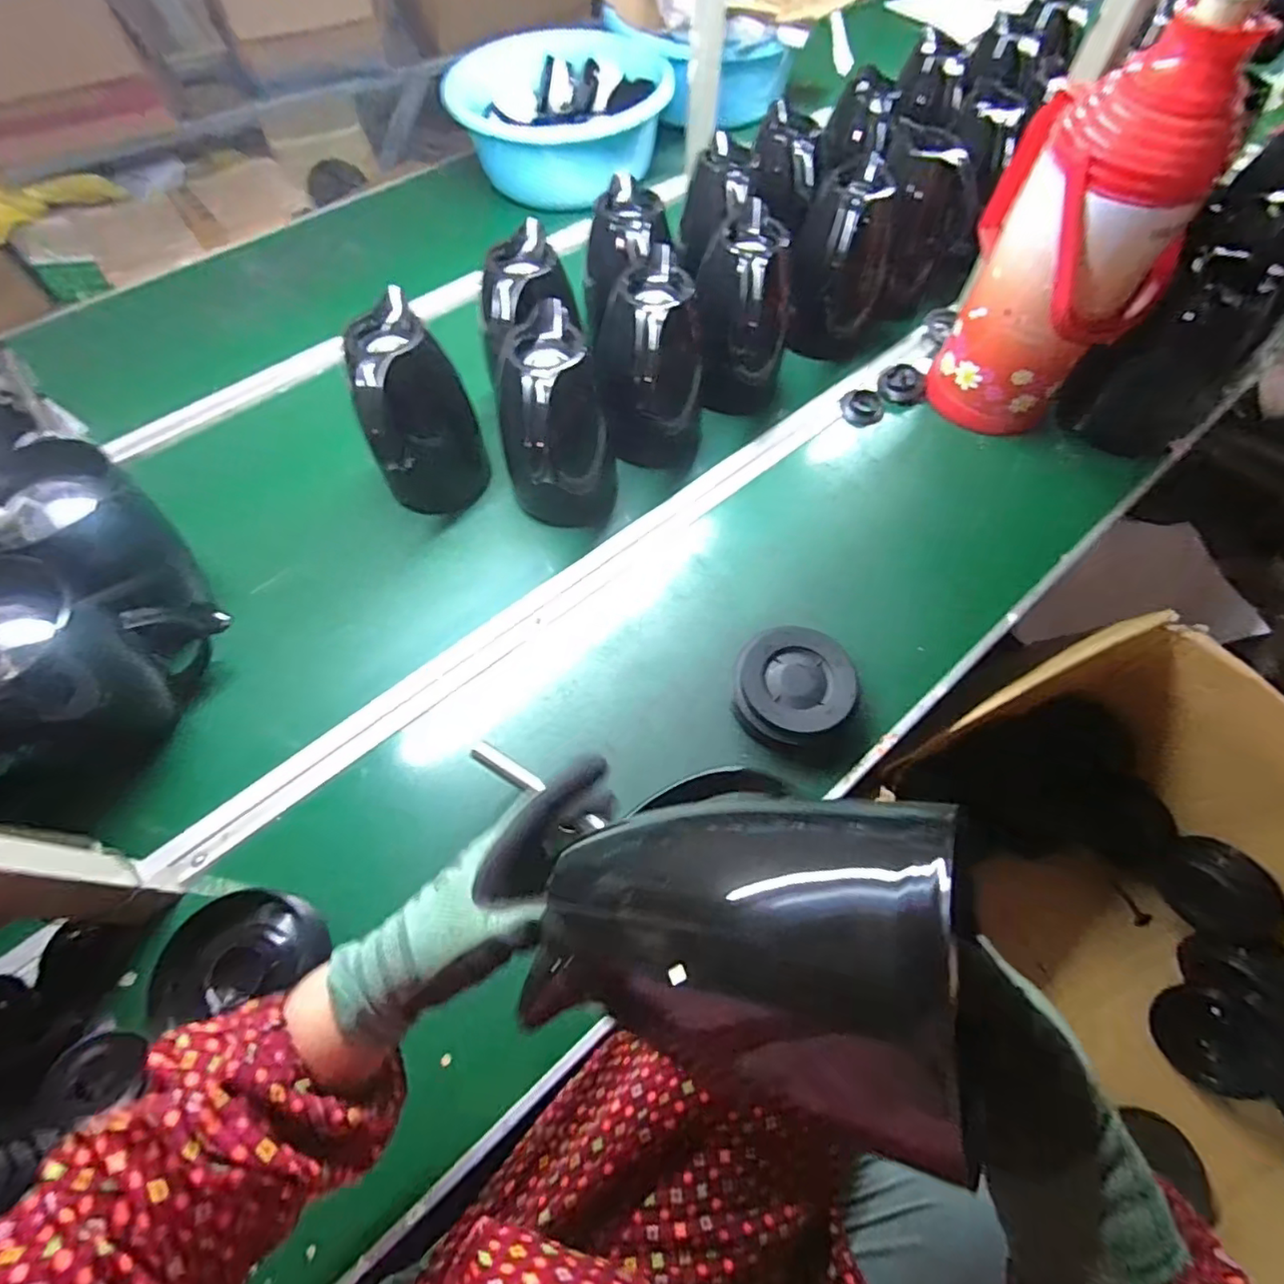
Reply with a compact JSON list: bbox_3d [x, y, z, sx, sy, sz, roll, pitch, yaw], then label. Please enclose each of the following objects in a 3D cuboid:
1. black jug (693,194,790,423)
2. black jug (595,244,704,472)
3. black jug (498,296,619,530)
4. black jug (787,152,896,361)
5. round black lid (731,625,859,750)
[{"bbox_3d":[0.126,-0.395,0.738,0.116,0.192,0.138,12,63,8],"label":"black jug"},{"bbox_3d":[0.018,-0.304,0.694,0.108,0.198,0.140,3,62,3],"label":"black jug"},{"bbox_3d":[-0.095,-0.223,0.653,0.117,0.202,0.117,-1,62,1],"label":"black jug"},{"bbox_3d":[0.270,-0.490,0.788,0.115,0.193,0.140,-1,62,1],"label":"black jug"},{"bbox_3d":[0.148,0.044,0.592,0.110,0.054,0.116,-1,62,1],"label":"round black lid"}]

